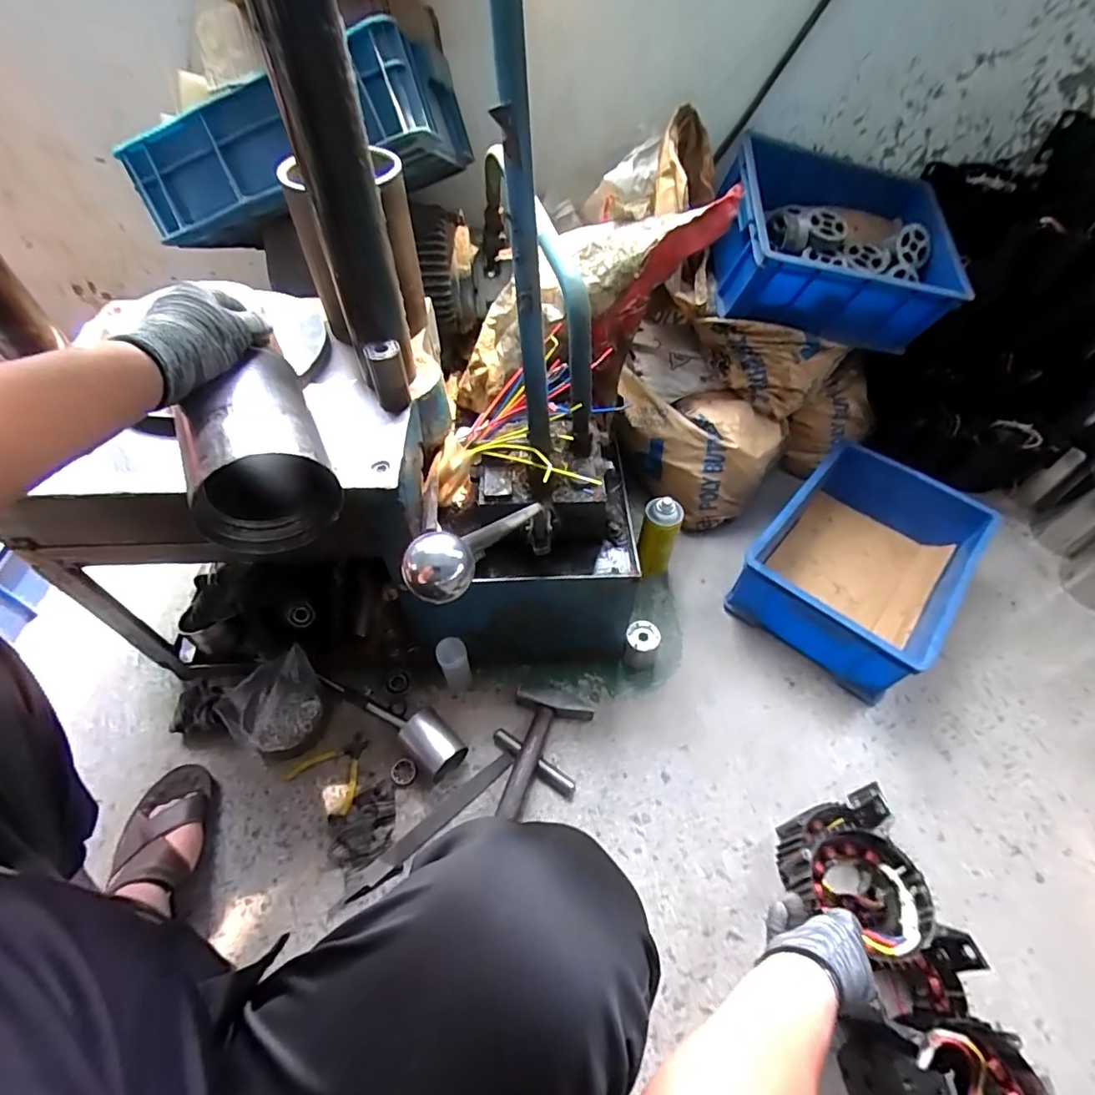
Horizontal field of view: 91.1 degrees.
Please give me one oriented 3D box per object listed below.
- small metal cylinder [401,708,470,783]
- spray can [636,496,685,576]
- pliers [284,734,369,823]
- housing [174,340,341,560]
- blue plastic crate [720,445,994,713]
[{"bbox_3d":[-0.173,0.293,0.801,0.067,0.069,0.091,-38,62,-24],"label":"small metal cylinder"},{"bbox_3d":[0.198,-0.010,0.974,0.063,0.187,0.059,0,54,0],"label":"spray can"},{"bbox_3d":[-0.319,0.348,0.793,0.122,0.015,0.107,-22,57,-16],"label":"pliers"},{"bbox_3d":[-0.275,-0.091,0.504,0.112,0.117,0.151,-23,57,-17],"label":"housing"},{"bbox_3d":[0.563,0.019,0.966,0.295,0.147,0.430,36,61,23],"label":"blue plastic crate"}]

